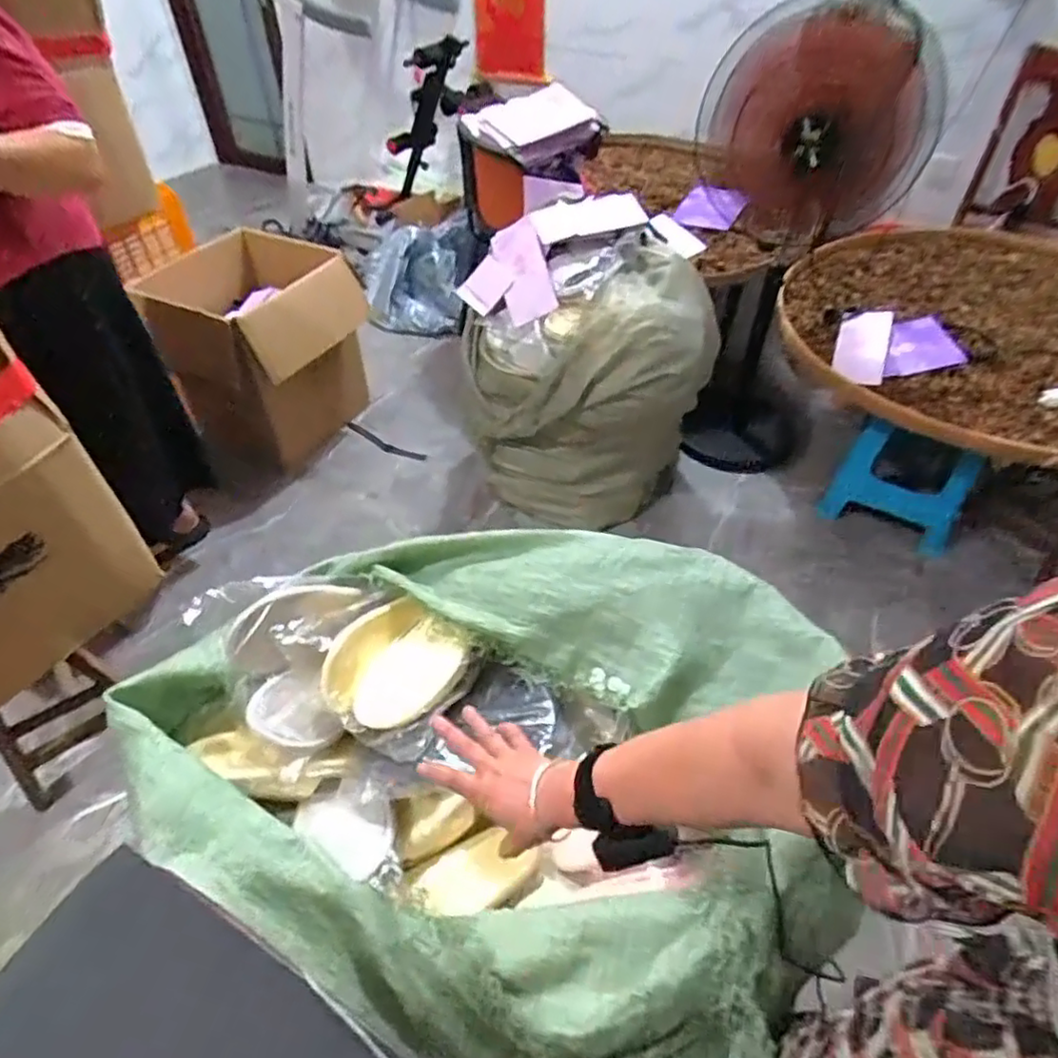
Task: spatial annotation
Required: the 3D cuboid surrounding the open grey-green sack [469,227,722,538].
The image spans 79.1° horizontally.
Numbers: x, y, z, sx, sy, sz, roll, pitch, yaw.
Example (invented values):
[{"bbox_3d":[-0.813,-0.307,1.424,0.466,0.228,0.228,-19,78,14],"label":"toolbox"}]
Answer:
[{"bbox_3d":[0.156,-0.359,1.710,0.568,0.651,0.388,-20,50,-19],"label":"open grey-green sack"}]

